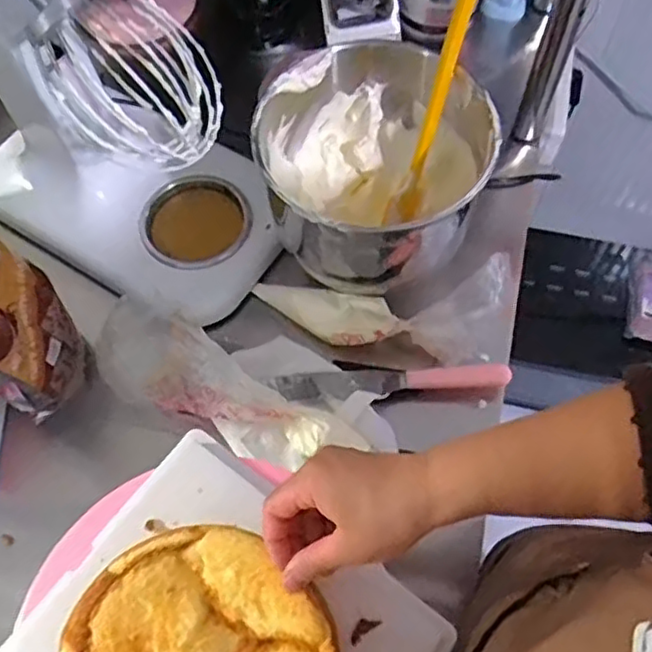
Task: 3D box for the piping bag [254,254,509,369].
[{"bbox_3d":[0.056,-0.017,0.733,0.273,0.066,0.095,1,63,2],"label":"piping bag"}]

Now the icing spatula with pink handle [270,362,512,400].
[{"bbox_3d":[0.069,0.056,0.715,0.246,0.023,0.031,-3,63,-1],"label":"icing spatula with pink handle"}]

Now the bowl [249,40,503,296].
[{"bbox_3d":[0.049,-0.152,0.700,0.219,0.160,0.221,0,63,1],"label":"bowl"}]

